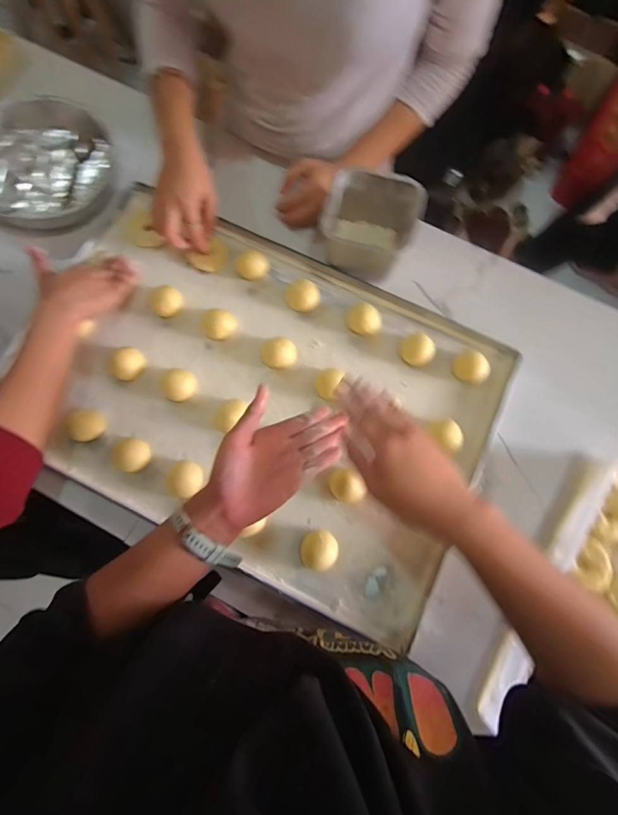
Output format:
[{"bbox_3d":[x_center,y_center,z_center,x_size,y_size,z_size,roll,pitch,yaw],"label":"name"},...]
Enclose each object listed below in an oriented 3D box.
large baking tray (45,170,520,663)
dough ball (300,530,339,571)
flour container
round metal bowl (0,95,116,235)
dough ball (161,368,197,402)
[{"bbox_3d":[-0.066,-0.027,0.525,0.599,0.048,0.415,26,76,5],"label":"large baking tray"},{"bbox_3d":[0.013,0.169,0.466,0.043,0.034,0.044,0,75,-2],"label":"dough ball"},{"bbox_3d":[0.084,-0.246,0.553,0.120,0.089,0.109,12,77,3],"label":"flour container"},{"bbox_3d":[-0.404,-0.359,0.586,0.210,0.057,0.210,0,75,-2],"label":"round metal bowl"},{"bbox_3d":[-0.170,-0.030,0.512,0.045,0.033,0.041,-40,80,-8],"label":"dough ball"}]

